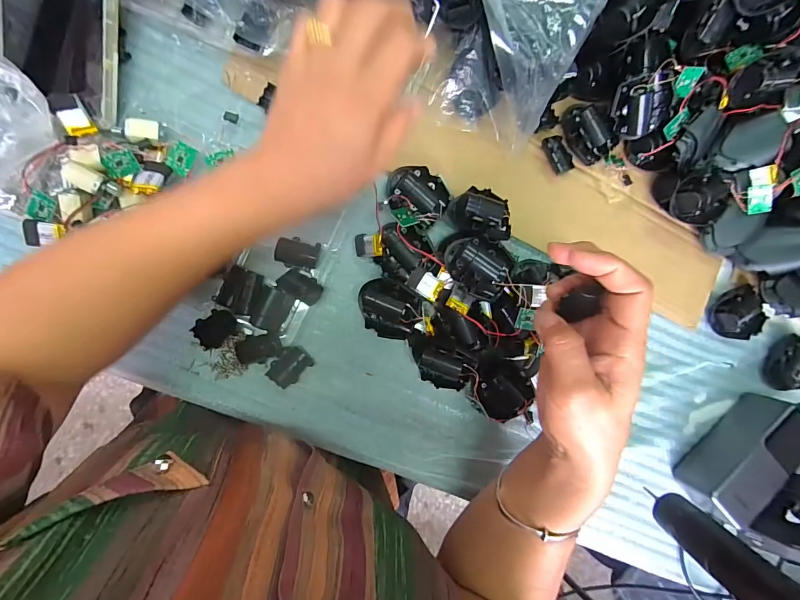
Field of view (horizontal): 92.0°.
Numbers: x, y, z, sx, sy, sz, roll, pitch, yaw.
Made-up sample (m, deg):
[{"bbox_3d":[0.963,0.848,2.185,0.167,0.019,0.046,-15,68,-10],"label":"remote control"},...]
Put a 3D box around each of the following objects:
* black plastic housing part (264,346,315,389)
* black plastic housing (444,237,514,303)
[{"bbox_3d":[-0.102,0.061,0.357,0.039,0.015,0.029,-42,96,-4],"label":"black plastic housing part"},{"bbox_3d":[0.069,-0.030,0.347,0.057,0.030,0.049,25,87,-7],"label":"black plastic housing"}]

